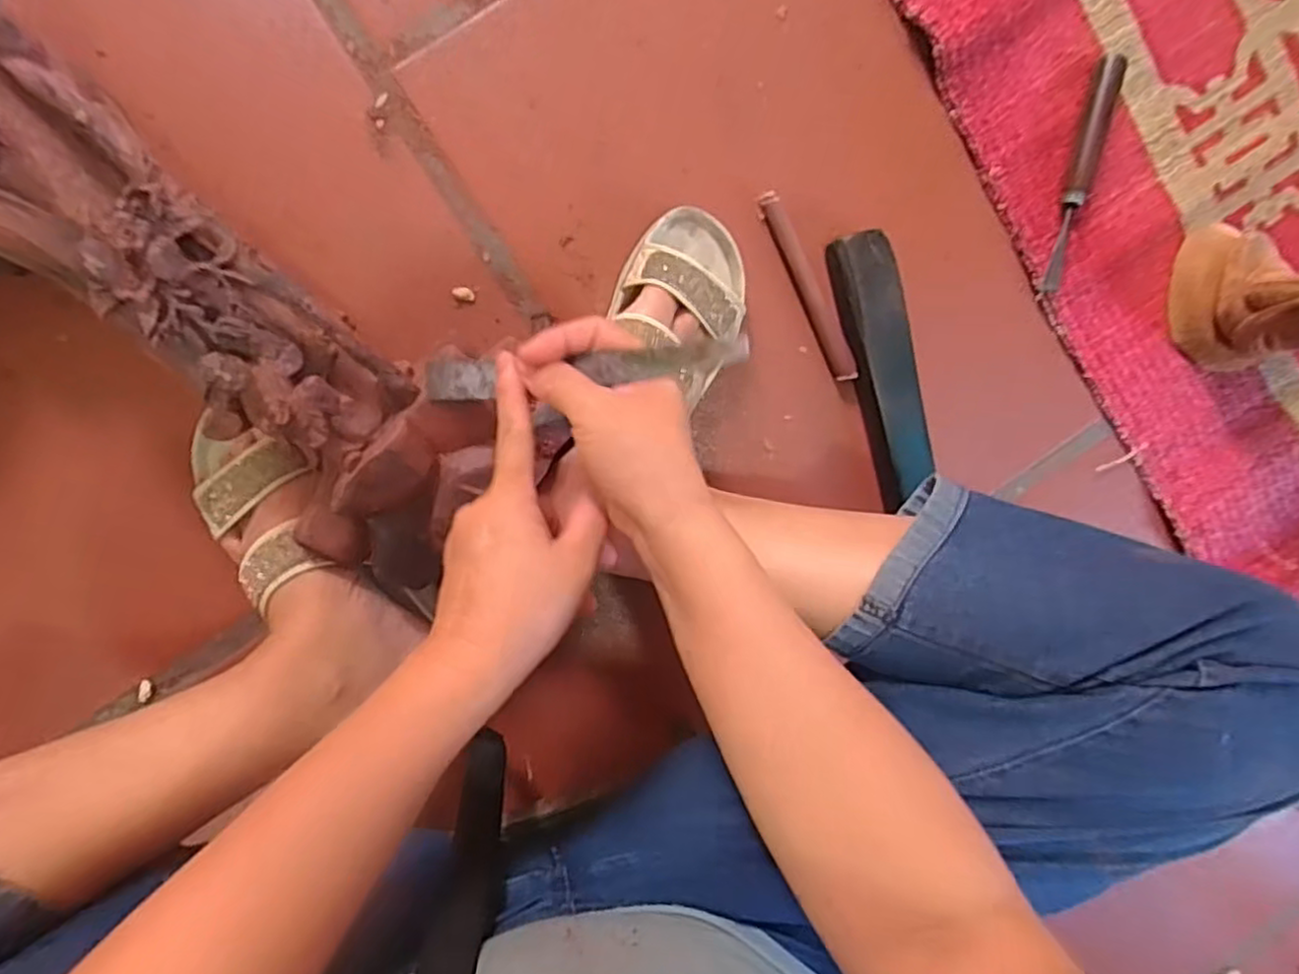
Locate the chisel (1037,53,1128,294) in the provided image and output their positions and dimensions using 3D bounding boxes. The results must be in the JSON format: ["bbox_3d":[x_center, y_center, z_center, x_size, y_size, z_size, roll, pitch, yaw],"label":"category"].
[{"bbox_3d":[0.324,-0.234,0.527,0.019,0.023,0.169,13,94,-11],"label":"chisel"}]

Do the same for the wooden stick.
[{"bbox_3d":[0.117,-0.145,0.509,0.018,0.014,0.142,-27,100,-5],"label":"wooden stick"}]

